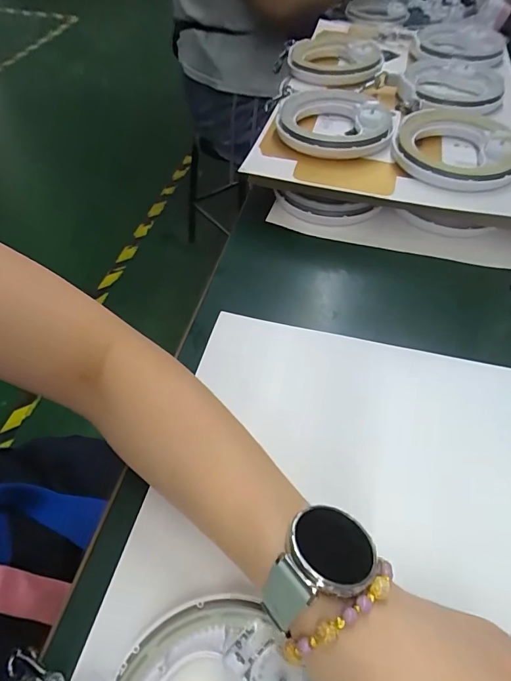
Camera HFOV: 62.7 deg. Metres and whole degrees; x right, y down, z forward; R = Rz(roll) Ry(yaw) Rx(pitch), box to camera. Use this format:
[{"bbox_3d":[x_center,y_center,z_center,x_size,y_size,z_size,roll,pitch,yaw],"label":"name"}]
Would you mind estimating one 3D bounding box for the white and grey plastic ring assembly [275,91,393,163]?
[{"bbox_3d":[0.090,-0.250,0.478,0.128,0.030,0.122,14,51,7],"label":"white and grey plastic ring assembly"}]

